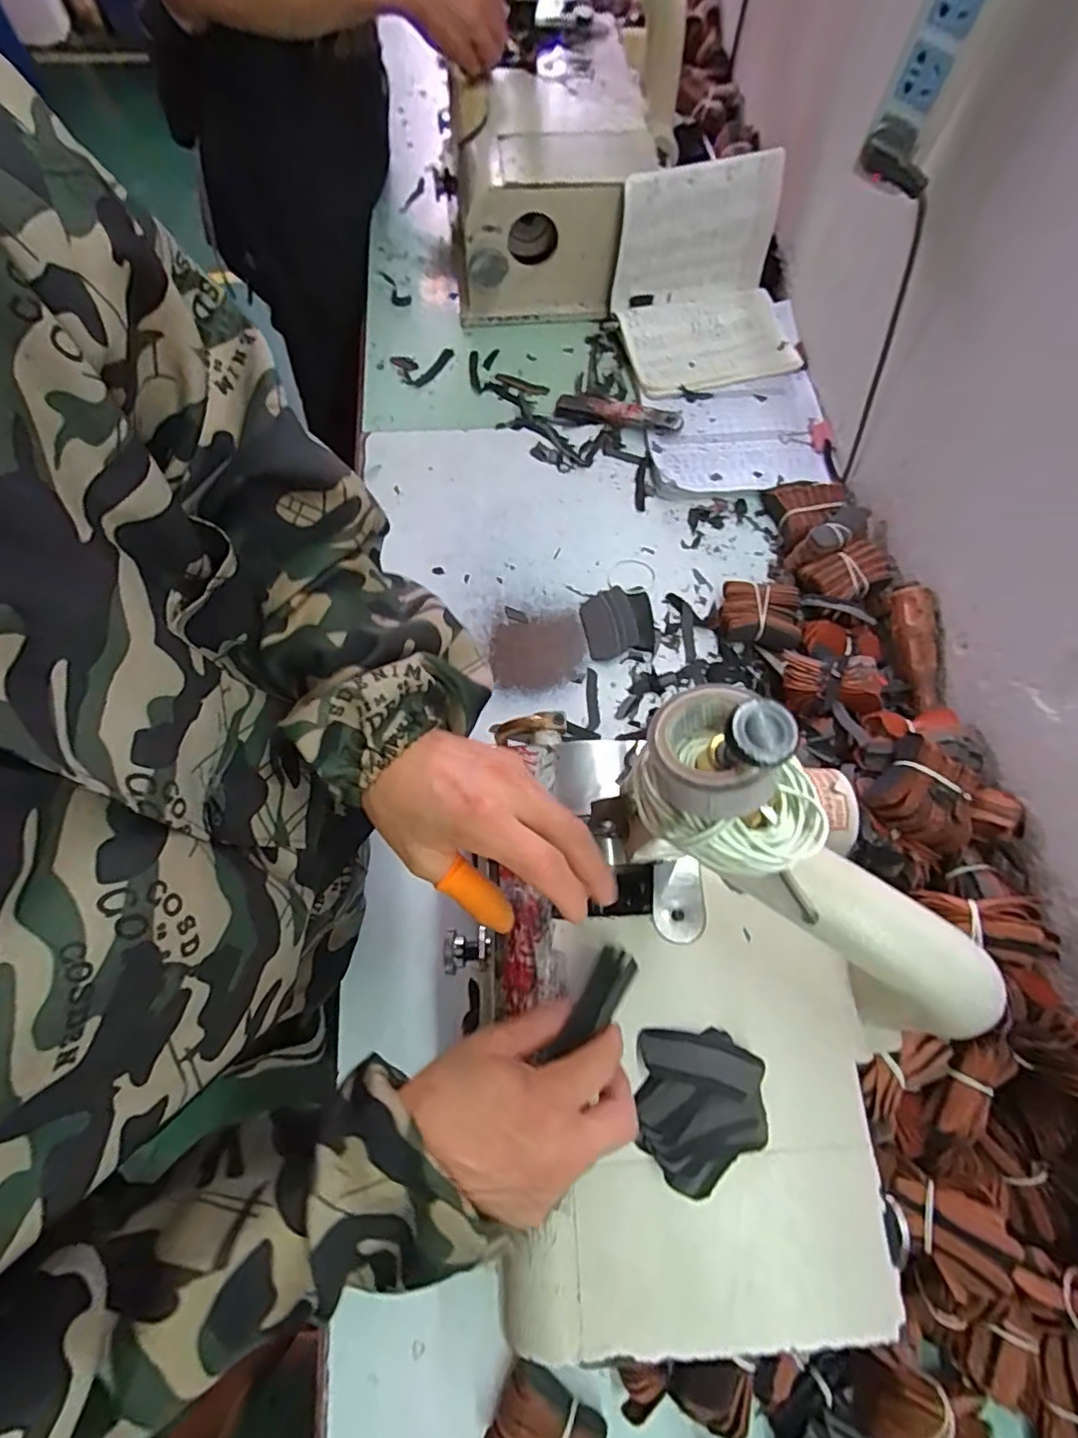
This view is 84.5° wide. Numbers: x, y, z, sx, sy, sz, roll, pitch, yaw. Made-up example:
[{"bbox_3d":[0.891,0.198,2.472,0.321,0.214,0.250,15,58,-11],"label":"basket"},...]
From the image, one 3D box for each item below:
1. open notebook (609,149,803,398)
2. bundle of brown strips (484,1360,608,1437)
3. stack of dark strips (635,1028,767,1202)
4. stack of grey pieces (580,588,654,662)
[{"bbox_3d":[0.205,-0.505,0.690,0.204,0.147,0.167,-15,72,-5],"label":"open notebook"},{"bbox_3d":[0.006,0.477,0.398,0.069,0.027,0.047,28,74,9],"label":"bundle of brown strips"},{"bbox_3d":[0.094,0.228,0.344,0.071,0.014,0.082,3,72,1],"label":"stack of dark strips"},{"bbox_3d":[0.083,-0.100,0.614,0.072,0.009,0.073,-12,72,-4],"label":"stack of grey pieces"}]

